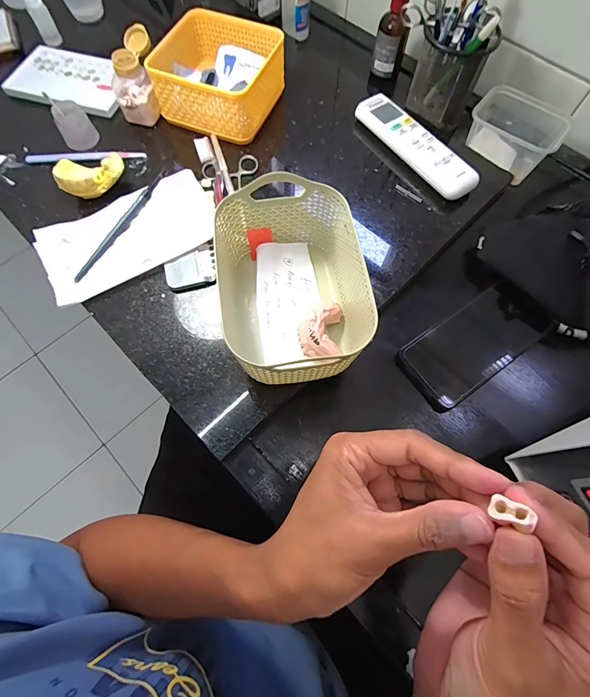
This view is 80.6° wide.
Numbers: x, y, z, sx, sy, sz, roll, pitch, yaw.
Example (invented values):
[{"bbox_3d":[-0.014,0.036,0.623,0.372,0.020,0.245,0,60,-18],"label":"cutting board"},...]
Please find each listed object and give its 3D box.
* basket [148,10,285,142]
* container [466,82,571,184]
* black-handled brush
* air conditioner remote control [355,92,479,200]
[{"bbox_3d":[-0.093,-0.340,0.440,0.131,0.070,0.135,23,70,9],"label":"basket"},{"bbox_3d":[0.275,-0.267,0.444,0.103,0.064,0.075,37,73,13],"label":"container"},{"bbox_3d":[-0.192,-0.139,0.388,0.010,0.014,0.161,26,71,10],"label":"black-handled brush"},{"bbox_3d":[0.143,-0.246,0.428,0.052,0.023,0.177,-32,72,-12],"label":"air conditioner remote control"}]

